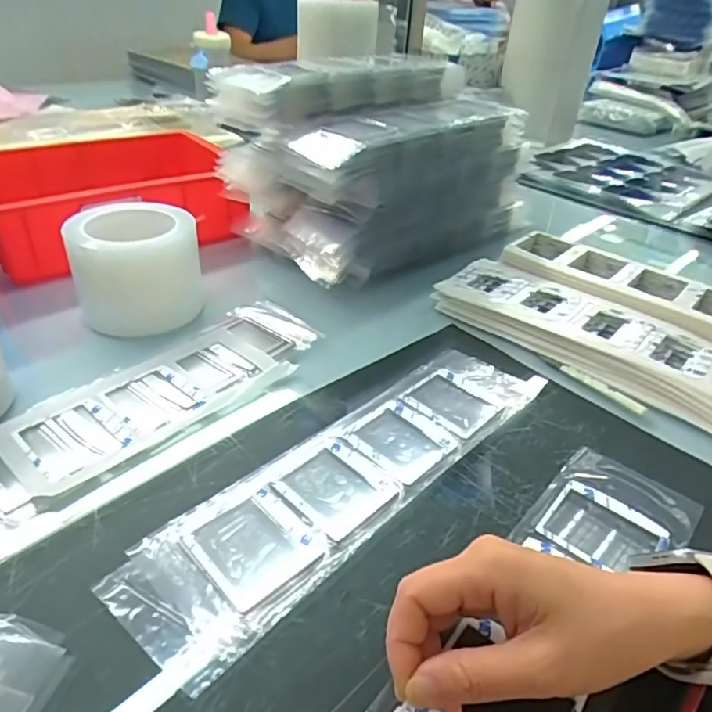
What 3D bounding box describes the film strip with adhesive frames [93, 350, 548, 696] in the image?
[{"bbox_3d":[0.004,0.072,0.386,0.086,0.006,0.338,32,44,31],"label":"film strip with adhesive frames"}]

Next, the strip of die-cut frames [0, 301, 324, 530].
[{"bbox_3d":[-0.158,0.029,0.426,0.101,0.004,0.305,30,43,30],"label":"strip of die-cut frames"}]

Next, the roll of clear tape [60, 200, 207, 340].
[{"bbox_3d":[-0.205,-0.092,0.515,0.111,0.077,0.118,4,36,-3],"label":"roll of clear tape"}]

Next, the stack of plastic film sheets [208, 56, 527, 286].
[{"bbox_3d":[0.036,-0.233,0.652,0.198,0.177,0.339,31,43,31],"label":"stack of plastic film sheets"}]

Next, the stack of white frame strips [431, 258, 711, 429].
[{"bbox_3d":[0.234,-0.012,0.507,0.323,0.027,0.097,30,43,29],"label":"stack of white frame strips"}]

